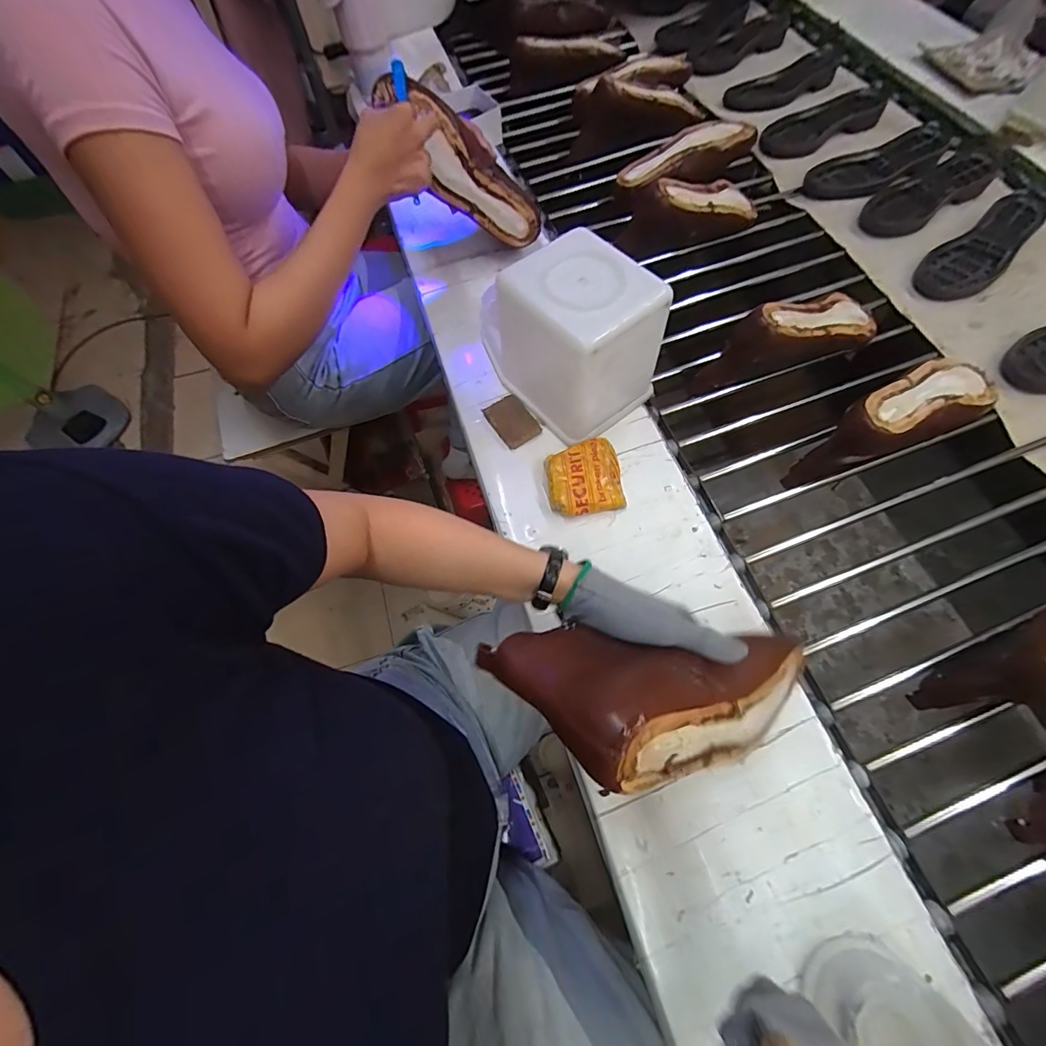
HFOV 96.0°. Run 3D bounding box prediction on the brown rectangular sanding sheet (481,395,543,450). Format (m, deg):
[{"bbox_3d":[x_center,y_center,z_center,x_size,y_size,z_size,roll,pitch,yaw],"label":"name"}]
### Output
[{"bbox_3d":[-0.014,-0.131,0.606,0.051,0.006,0.071,-31,67,-11],"label":"brown rectangular sanding sheet"}]

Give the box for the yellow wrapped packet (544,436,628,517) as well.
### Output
[{"bbox_3d":[0.072,-0.055,0.560,0.087,0.021,0.090,-8,65,-1],"label":"yellow wrapped packet"}]

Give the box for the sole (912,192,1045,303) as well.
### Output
[{"bbox_3d":[0.736,-0.440,0.744,0.285,0.023,0.090,-34,68,-12],"label":"sole"}]

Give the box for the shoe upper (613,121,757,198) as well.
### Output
[{"bbox_3d":[0.285,-0.651,0.837,0.235,0.068,0.091,-6,65,0],"label":"shoe upper"}]

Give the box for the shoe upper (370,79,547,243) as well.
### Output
[{"bbox_3d":[-0.078,-0.494,0.649,0.079,0.255,0.082,-17,57,41],"label":"shoe upper"}]

